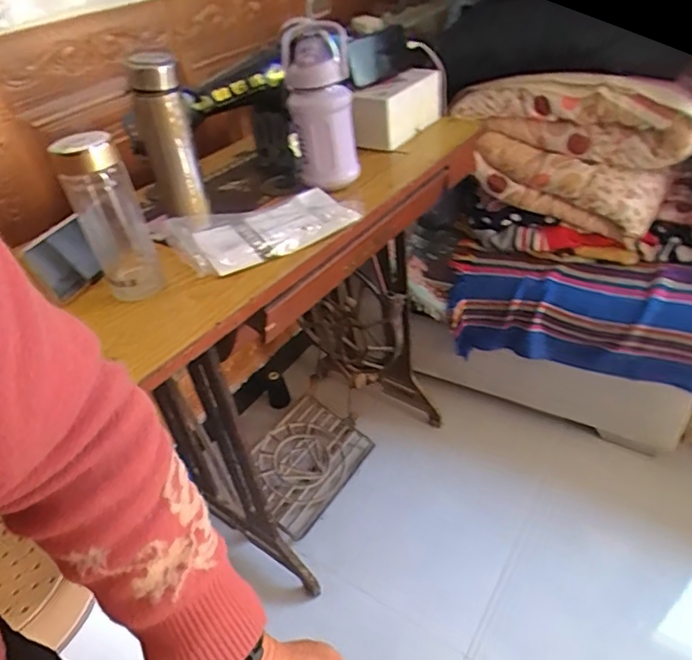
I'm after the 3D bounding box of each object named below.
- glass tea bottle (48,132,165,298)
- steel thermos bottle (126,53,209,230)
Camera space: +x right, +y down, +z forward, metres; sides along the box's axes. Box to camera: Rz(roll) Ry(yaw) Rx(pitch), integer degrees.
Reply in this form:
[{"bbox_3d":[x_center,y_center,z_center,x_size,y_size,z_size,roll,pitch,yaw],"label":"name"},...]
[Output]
[{"bbox_3d":[-0.275,-0.131,0.626,0.072,0.195,0.056,-26,42,-21],"label":"glass tea bottle"},{"bbox_3d":[-0.247,-0.259,0.736,0.070,0.221,0.084,-19,40,-14],"label":"steel thermos bottle"}]

